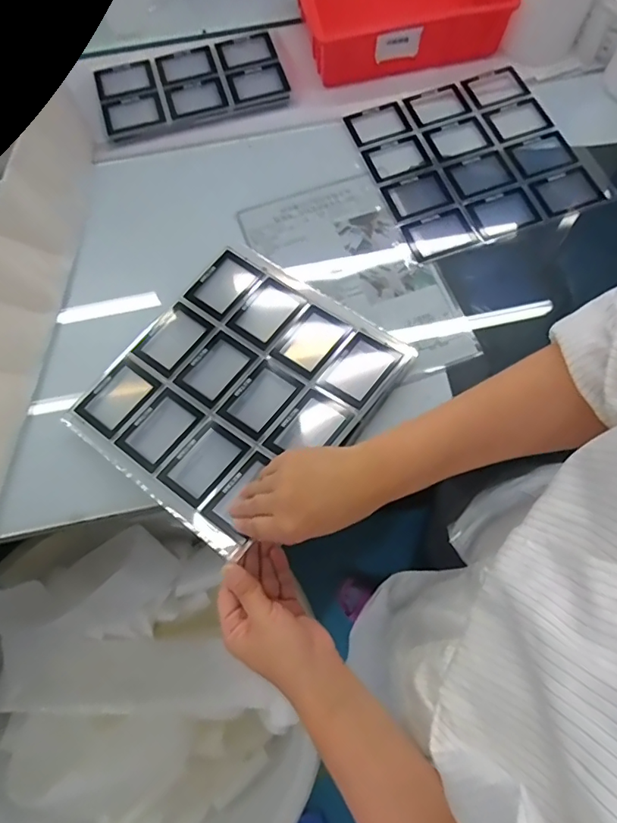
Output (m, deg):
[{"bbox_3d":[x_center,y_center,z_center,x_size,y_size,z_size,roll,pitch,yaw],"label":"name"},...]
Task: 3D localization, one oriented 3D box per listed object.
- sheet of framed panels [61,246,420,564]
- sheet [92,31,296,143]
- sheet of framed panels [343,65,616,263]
[{"bbox_3d":[-0.081,-0.033,0.562,0.273,0.020,0.298,33,72,19],"label":"sheet of framed panels"},{"bbox_3d":[-0.175,-0.490,0.744,0.265,0.012,0.147,-16,72,-5],"label":"sheet"},{"bbox_3d":[0.225,-0.355,0.692,0.272,0.012,0.271,-21,72,-6],"label":"sheet of framed panels"}]

